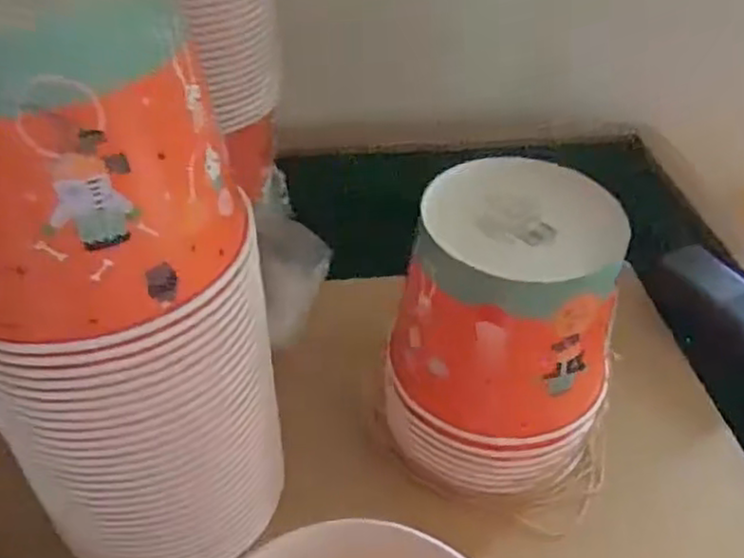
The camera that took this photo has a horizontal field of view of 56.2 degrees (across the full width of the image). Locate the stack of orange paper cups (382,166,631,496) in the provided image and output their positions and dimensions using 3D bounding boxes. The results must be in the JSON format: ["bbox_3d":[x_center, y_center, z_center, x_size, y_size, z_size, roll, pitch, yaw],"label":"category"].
[{"bbox_3d":[0.091,0.037,0.481,0.144,0.183,0.126,-7,43,-11],"label":"stack of orange paper cups"}]

